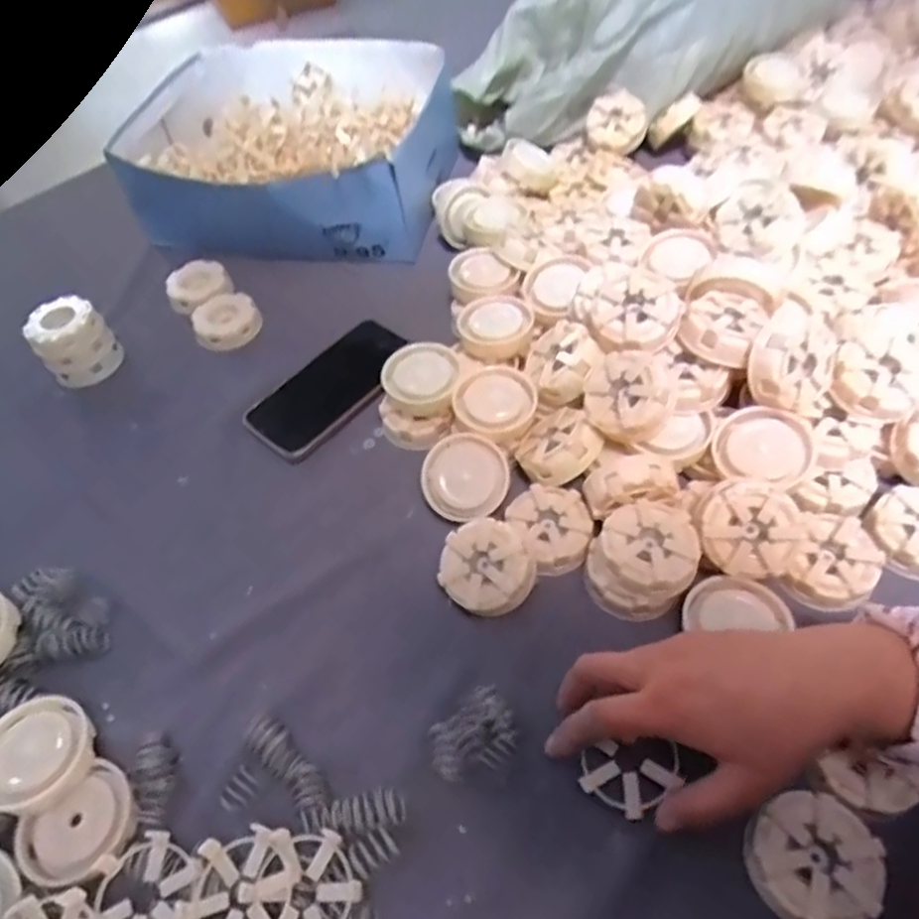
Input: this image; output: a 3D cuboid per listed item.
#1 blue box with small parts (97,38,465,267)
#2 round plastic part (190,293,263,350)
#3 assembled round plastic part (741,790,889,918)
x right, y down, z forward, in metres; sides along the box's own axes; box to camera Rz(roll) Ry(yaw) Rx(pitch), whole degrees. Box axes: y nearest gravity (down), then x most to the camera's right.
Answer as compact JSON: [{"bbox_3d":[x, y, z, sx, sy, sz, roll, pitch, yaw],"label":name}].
[{"bbox_3d":[-0.189,-0.367,0.775,0.352,0.129,0.284,14,55,14],"label":"blue box with small parts"},{"bbox_3d":[-0.240,-0.143,0.687,0.067,0.022,0.067,-2,53,3],"label":"round plastic part"},{"bbox_3d":[0.193,0.221,0.368,0.066,0.035,0.061,-2,53,3],"label":"assembled round plastic part"}]

